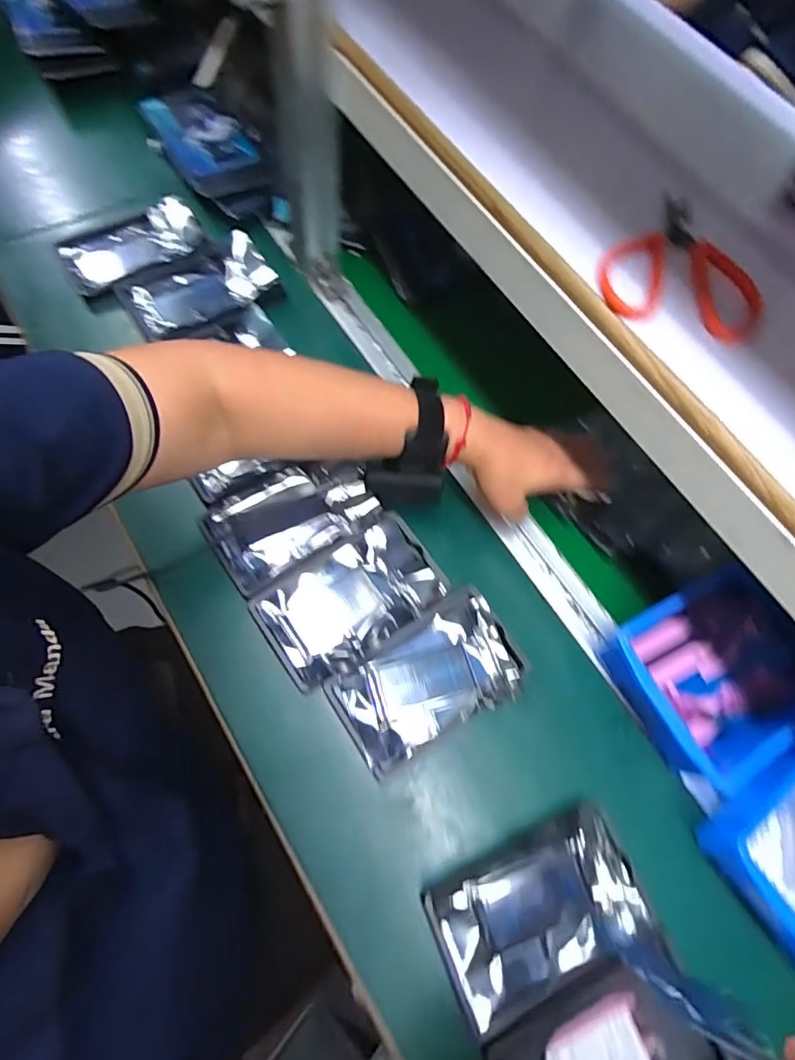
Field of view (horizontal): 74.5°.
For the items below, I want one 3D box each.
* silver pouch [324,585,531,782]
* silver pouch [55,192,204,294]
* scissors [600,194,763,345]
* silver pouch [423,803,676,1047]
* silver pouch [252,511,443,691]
[{"bbox_3d":[0.028,0.128,0.444,0.156,0.008,0.094,-30,74,-18],"label":"silver pouch"},{"bbox_3d":[-0.295,-0.320,0.585,0.153,0.020,0.089,-37,76,-20],"label":"silver pouch"},{"bbox_3d":[0.185,-0.178,0.344,0.102,0.014,0.108,10,66,-3],"label":"scissors"},{"bbox_3d":[0.110,0.290,0.389,0.154,0.015,0.102,-20,71,-15],"label":"silver pouch"},{"bbox_3d":[-0.041,0.061,0.465,0.155,0.008,0.097,-32,75,-18],"label":"silver pouch"}]

